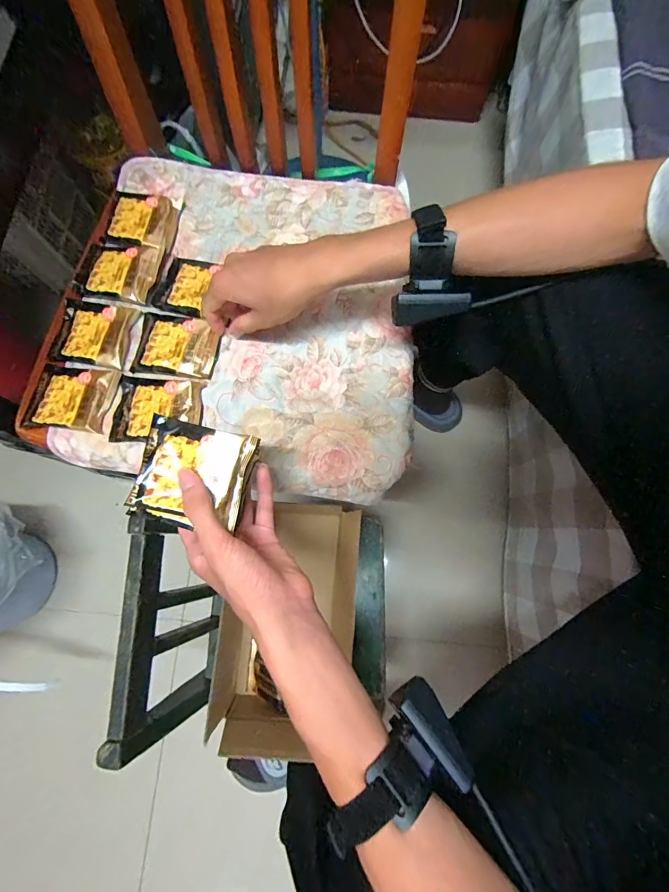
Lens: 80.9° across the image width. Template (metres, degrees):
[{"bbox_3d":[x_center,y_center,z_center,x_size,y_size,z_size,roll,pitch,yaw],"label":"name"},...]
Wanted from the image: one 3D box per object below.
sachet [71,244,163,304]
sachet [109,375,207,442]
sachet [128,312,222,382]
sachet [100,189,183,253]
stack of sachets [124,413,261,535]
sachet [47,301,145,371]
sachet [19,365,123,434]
[{"bbox_3d":[-0.263,-0.213,0.477,0.098,0.020,0.078,8,77,1],"label":"sachet"},{"bbox_3d":[-0.196,-0.042,0.432,0.095,0.014,0.074,4,77,0],"label":"sachet"},{"bbox_3d":[-0.182,-0.116,0.453,0.091,0.014,0.074,8,77,1],"label":"sachet"},{"bbox_3d":[-0.241,-0.285,0.493,0.082,0.011,0.078,11,77,2],"label":"sachet"},{"bbox_3d":[-0.113,0.023,0.316,0.082,0.020,0.079,12,77,2],"label":"stack of sachets"},{"bbox_3d":[-0.276,-0.130,0.450,0.088,0.011,0.074,9,77,2],"label":"sachet"},{"bbox_3d":[-0.289,-0.055,0.430,0.086,0.014,0.074,6,77,1],"label":"sachet"}]

